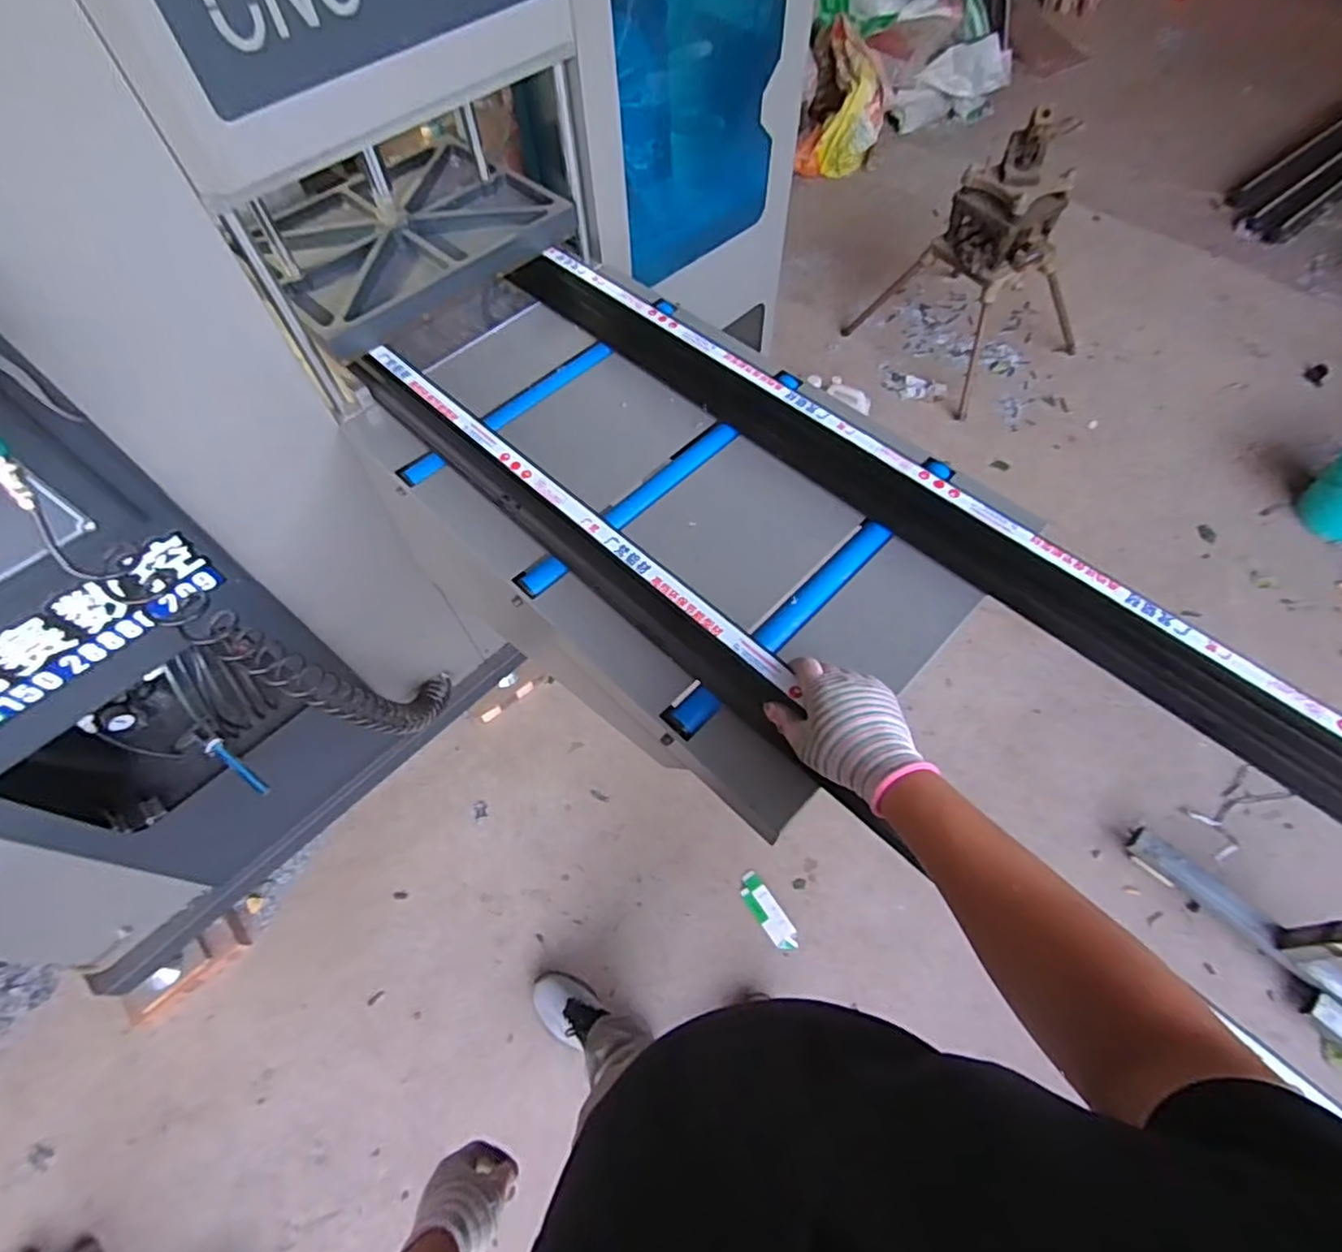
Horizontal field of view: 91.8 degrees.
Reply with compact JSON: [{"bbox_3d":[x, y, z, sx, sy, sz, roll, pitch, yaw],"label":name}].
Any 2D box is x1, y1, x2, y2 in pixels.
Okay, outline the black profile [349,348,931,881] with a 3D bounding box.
[{"bbox_3d":[-0.095,-0.091,0.753,0.899,0.090,0.055,41,71,20],"label":"black profile"}]

